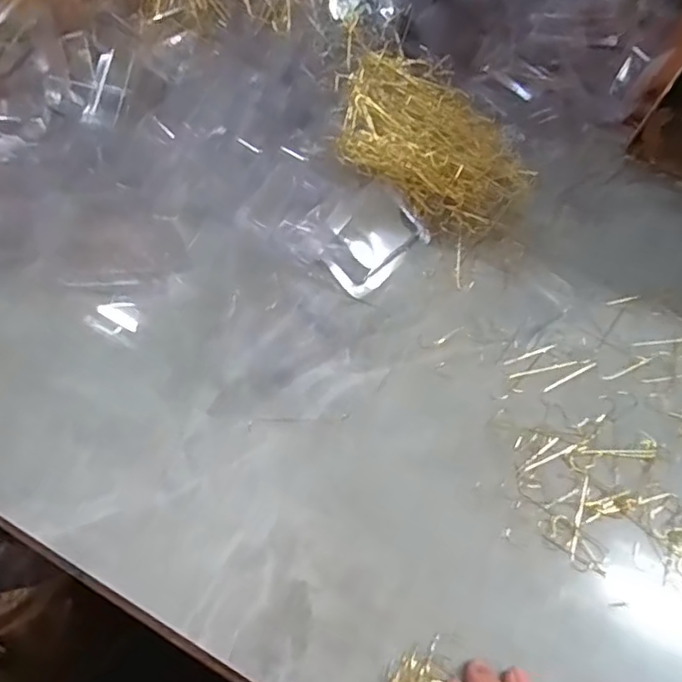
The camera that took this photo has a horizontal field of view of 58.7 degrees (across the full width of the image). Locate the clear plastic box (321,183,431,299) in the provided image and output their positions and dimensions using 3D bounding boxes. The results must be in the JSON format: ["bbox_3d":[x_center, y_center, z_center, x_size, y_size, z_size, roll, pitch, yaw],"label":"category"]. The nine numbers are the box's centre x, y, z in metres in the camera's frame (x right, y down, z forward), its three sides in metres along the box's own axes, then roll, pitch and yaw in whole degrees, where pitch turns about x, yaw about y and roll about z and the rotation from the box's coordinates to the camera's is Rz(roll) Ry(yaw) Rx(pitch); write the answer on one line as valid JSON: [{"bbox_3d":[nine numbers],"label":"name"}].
[{"bbox_3d":[0.019,-0.079,0.469,0.064,0.025,0.084,38,59,20],"label":"clear plastic box"}]

